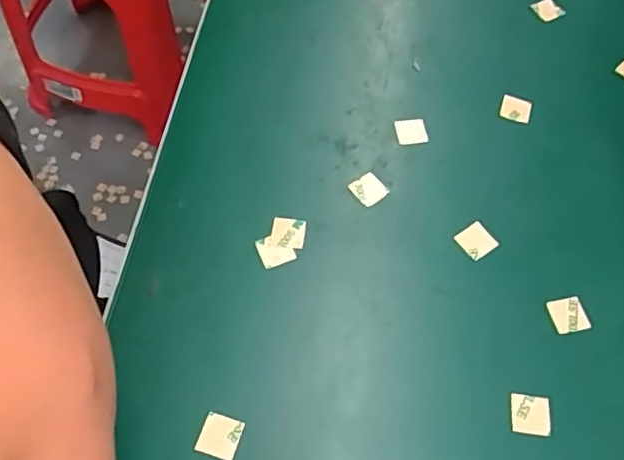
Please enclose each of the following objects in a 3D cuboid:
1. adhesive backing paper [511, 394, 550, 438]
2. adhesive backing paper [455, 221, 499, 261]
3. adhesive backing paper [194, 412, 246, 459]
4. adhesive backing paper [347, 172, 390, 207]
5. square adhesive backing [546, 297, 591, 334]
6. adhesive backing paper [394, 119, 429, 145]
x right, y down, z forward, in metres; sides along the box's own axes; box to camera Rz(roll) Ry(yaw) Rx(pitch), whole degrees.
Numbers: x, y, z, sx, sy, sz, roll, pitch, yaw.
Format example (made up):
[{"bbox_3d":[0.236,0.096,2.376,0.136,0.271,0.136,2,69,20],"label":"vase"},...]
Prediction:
[{"bbox_3d":[0.090,0.076,0.246,0.016,0.004,0.016,8,65,3],"label":"adhesive backing paper"},{"bbox_3d":[0.078,0.005,0.283,0.015,0.004,0.016,-33,68,-19],"label":"adhesive backing paper"},{"bbox_3d":[-0.036,0.081,0.236,0.015,0.004,0.016,19,66,2],"label":"adhesive backing paper"},{"bbox_3d":[0.028,-0.020,0.295,0.015,0.004,0.015,-38,77,-16],"label":"adhesive backing paper"},{"bbox_3d":[0.115,0.038,0.268,0.016,0.004,0.016,-11,71,-6],"label":"square adhesive backing"},{"bbox_3d":[0.052,-0.051,0.312,0.016,0.004,0.015,-4,72,0],"label":"adhesive backing paper"}]

